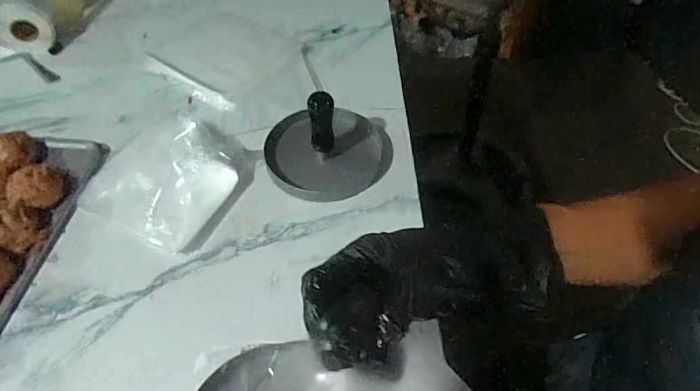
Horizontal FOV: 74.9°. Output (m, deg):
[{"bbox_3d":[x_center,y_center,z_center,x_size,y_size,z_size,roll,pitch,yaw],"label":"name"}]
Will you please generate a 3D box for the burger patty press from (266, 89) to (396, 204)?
[{"bbox_3d":[-0.018,-0.059,0.421,0.122,0.063,0.107,-8,53,-7],"label":"burger patty press"}]

